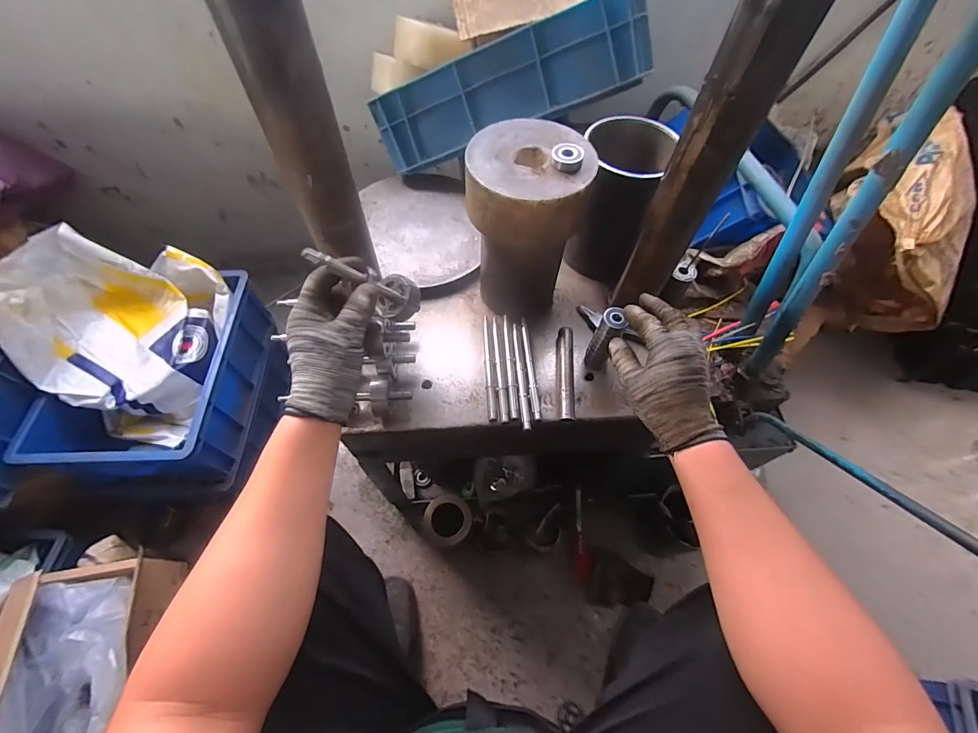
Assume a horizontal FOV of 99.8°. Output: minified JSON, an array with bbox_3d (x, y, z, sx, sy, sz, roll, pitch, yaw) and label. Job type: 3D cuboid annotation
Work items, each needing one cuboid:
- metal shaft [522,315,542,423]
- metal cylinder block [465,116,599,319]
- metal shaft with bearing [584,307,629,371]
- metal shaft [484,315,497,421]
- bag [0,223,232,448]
[{"bbox_3d":[0.058,0.001,0.568,0.012,0.009,0.157,-2,60,-3],"label":"metal shaft"},{"bbox_3d":[0.044,-0.179,0.548,0.141,0.216,0.144,9,60,4],"label":"metal cylinder block"},{"bbox_3d":[0.151,-0.031,0.541,0.024,0.107,0.033,-36,65,-24],"label":"metal shaft with bearing"},{"bbox_3d":[0.000,-0.003,0.568,0.010,0.009,0.162,-2,60,-3],"label":"metal shaft"},{"bbox_3d":[-0.670,-0.067,0.766,0.274,0.246,0.322,13,60,6],"label":"bag"}]

